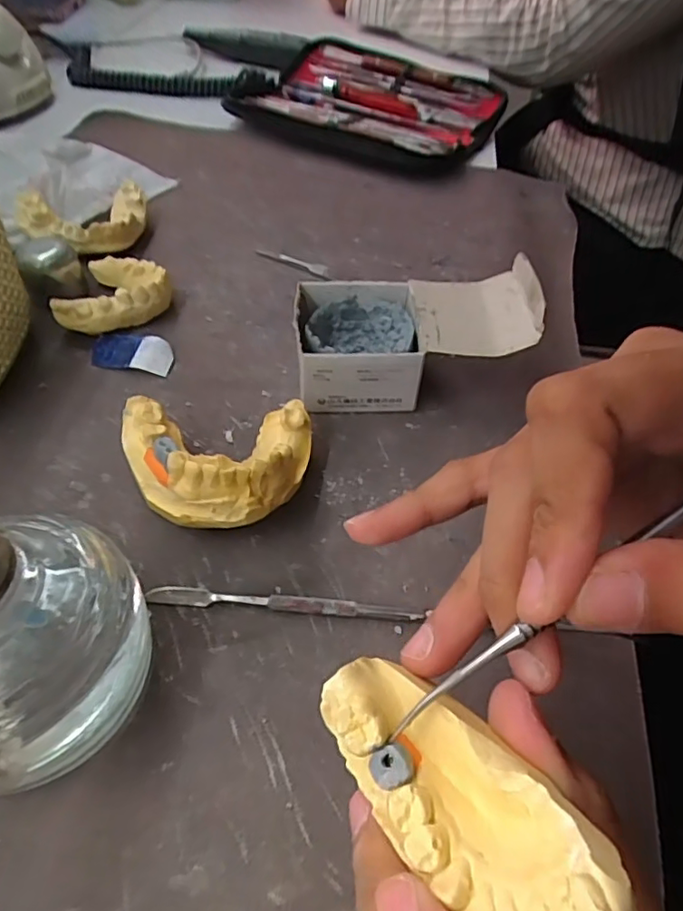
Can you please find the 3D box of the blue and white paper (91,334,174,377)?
[{"bbox_3d":[-0.103,-0.051,0.284,0.041,0.007,0.020,11,51,4],"label":"blue and white paper"}]

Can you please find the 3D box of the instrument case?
[{"bbox_3d":[0.025,-0.303,0.493,0.202,0.028,0.169,20,52,12],"label":"instrument case"}]

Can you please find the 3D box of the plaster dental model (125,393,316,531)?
[{"bbox_3d":[-0.046,0.002,0.223,0.072,0.040,0.057,-7,52,-10],"label":"plaster dental model"}]

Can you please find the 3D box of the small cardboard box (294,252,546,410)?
[{"bbox_3d":[0.032,-0.057,0.272,0.107,0.049,0.057,-1,51,-5],"label":"small cardboard box"}]

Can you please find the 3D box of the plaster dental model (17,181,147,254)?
[{"bbox_3d":[-0.147,-0.137,0.336,0.070,0.024,0.045,-25,57,-22],"label":"plaster dental model"}]

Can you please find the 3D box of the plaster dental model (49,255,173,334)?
[{"bbox_3d":[-0.123,-0.087,0.303,0.057,0.019,0.051,-21,56,-20],"label":"plaster dental model"}]

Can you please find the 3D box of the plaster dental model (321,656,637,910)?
[{"bbox_3d":[0.021,0.063,0.108,0.026,0.017,0.062,-30,36,-26],"label":"plaster dental model"}]

